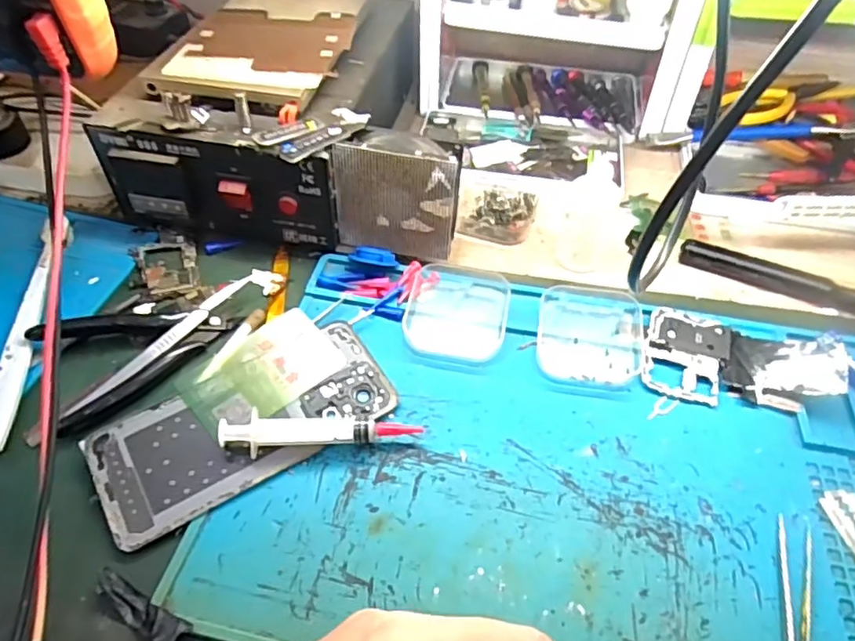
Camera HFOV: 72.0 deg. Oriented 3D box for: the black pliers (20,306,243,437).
[{"bbox_3d":[-0.177,0.014,0.366,0.110,0.009,0.087,-27,55,-22],"label":"black pliers"}]

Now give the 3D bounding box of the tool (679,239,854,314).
[{"bbox_3d":[0.244,-0.032,0.416,0.124,0.013,0.018,21,52,16],"label":"tool"}]

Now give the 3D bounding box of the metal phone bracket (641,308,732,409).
[{"bbox_3d":[0.159,0.021,0.363,0.048,0.007,0.064,18,51,13],"label":"metal phone bracket"}]

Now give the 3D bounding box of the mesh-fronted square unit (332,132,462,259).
[{"bbox_3d":[-0.020,-0.083,0.400,0.081,0.084,0.032,5,49,3],"label":"mesh-fronted square unit"}]

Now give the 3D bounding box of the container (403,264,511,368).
[{"bbox_3d":[0.020,-0.005,0.382,0.064,0.012,0.076,8,49,5],"label":"container"}]

